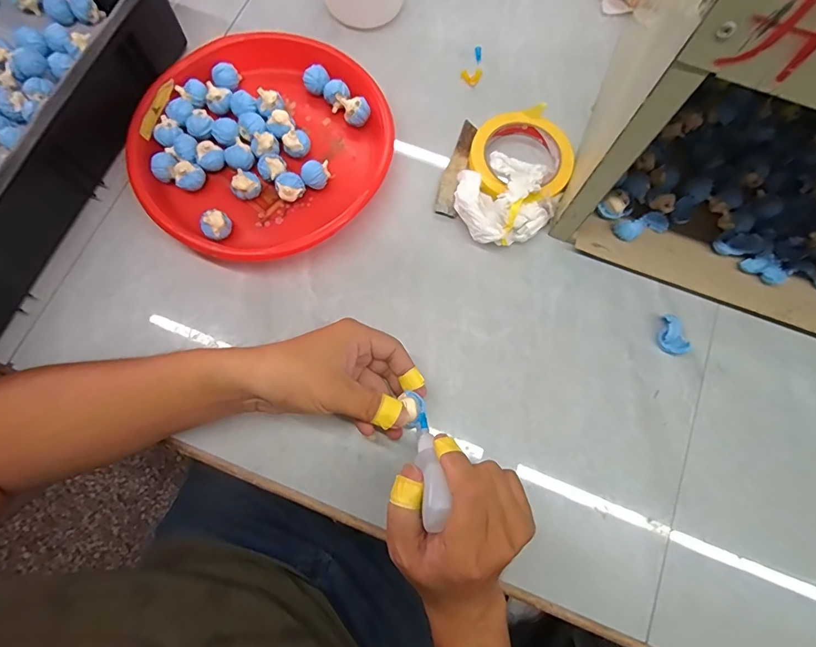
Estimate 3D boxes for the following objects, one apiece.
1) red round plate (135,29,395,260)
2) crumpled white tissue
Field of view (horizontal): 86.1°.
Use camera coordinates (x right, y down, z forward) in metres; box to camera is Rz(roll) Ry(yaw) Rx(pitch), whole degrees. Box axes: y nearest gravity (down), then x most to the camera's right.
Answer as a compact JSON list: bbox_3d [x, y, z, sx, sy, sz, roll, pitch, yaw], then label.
[{"bbox_3d":[-0.146,-0.181,0.442,0.241,0.036,0.246,0,75,-1],"label":"red round plate"},{"bbox_3d":[0.096,-0.124,0.431,0.094,0.038,0.086,-15,75,-4],"label":"crumpled white tissue"}]

